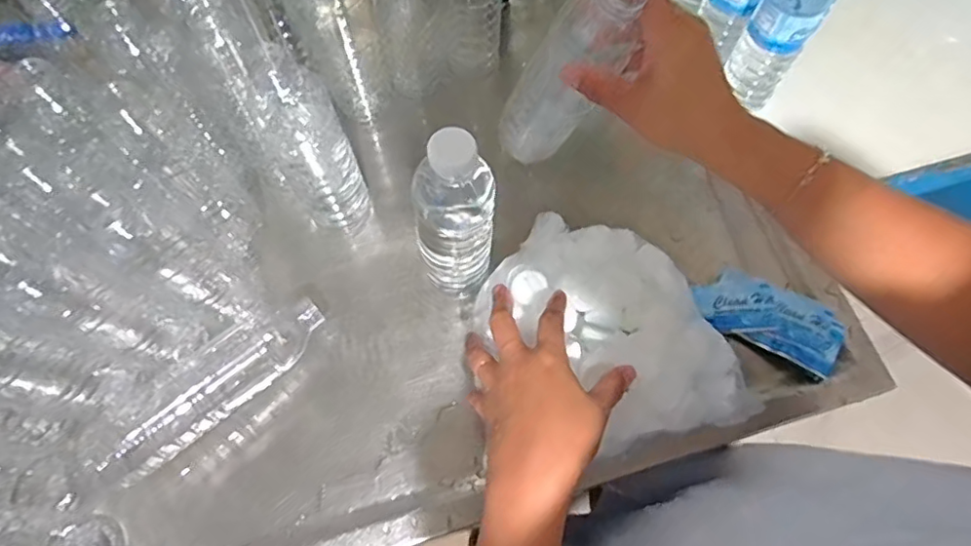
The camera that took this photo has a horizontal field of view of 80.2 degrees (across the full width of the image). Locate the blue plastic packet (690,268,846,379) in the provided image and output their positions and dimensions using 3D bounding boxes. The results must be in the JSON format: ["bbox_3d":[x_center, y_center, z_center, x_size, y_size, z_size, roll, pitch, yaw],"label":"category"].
[{"bbox_3d":[0.254,0.038,0.517,0.125,0.010,0.064,27,69,12],"label":"blue plastic packet"}]

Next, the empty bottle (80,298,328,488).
[{"bbox_3d":[-0.233,0.089,0.486,0.210,0.054,0.069,-36,71,-15],"label":"empty bottle"}]

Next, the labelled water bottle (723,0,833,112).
[{"bbox_3d":[0.292,-0.250,0.553,0.057,0.158,0.068,33,70,14],"label":"labelled water bottle"}]

